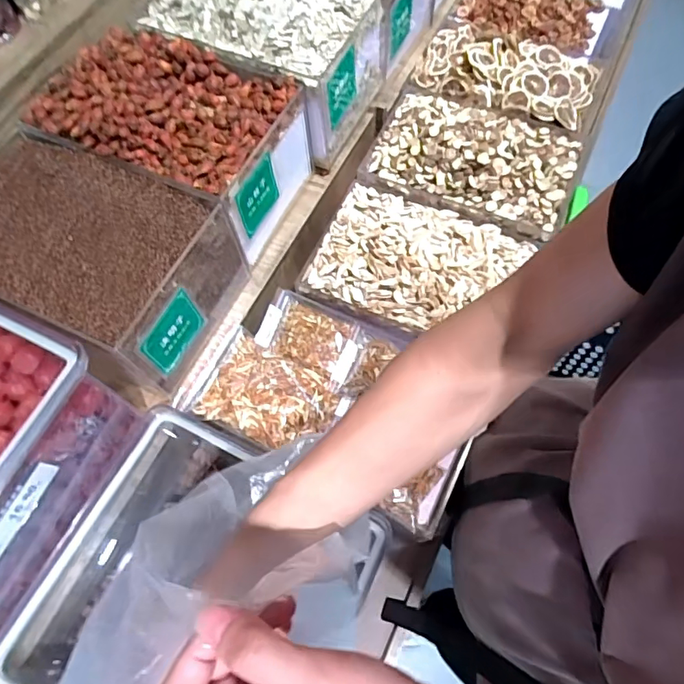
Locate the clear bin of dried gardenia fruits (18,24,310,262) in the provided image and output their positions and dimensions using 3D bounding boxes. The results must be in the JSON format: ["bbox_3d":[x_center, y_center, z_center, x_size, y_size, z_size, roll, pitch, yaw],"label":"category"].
[{"bbox_3d":[-0.209,-0.266,0.665,0.306,0.180,0.200,24,69,13],"label":"clear bin of dried gardenia fruits"}]

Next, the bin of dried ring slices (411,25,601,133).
[{"bbox_3d":[0.277,-0.453,0.815,0.298,0.044,0.202,15,67,10],"label":"bin of dried ring slices"}]

